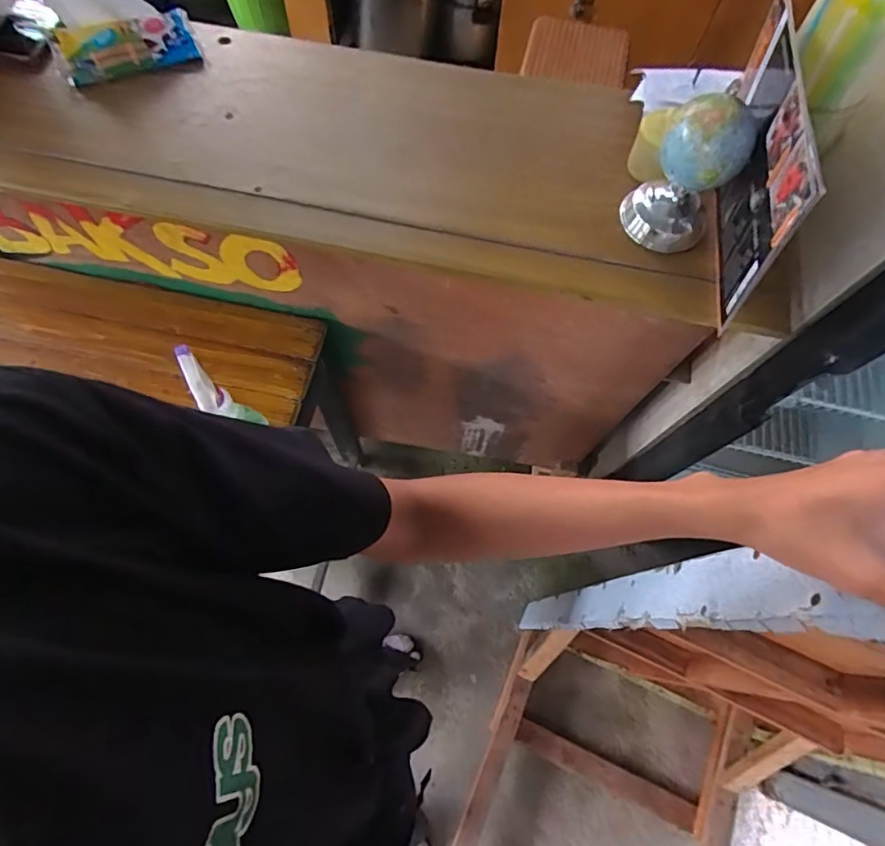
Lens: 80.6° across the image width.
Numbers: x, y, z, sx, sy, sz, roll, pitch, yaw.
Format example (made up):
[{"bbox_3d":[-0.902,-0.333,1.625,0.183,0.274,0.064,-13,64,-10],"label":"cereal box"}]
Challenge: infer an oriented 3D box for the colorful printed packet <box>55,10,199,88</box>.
[{"bbox_3d":[-0.447,-0.533,0.743,0.184,0.057,0.085,-18,71,-9],"label":"colorful printed packet"}]

